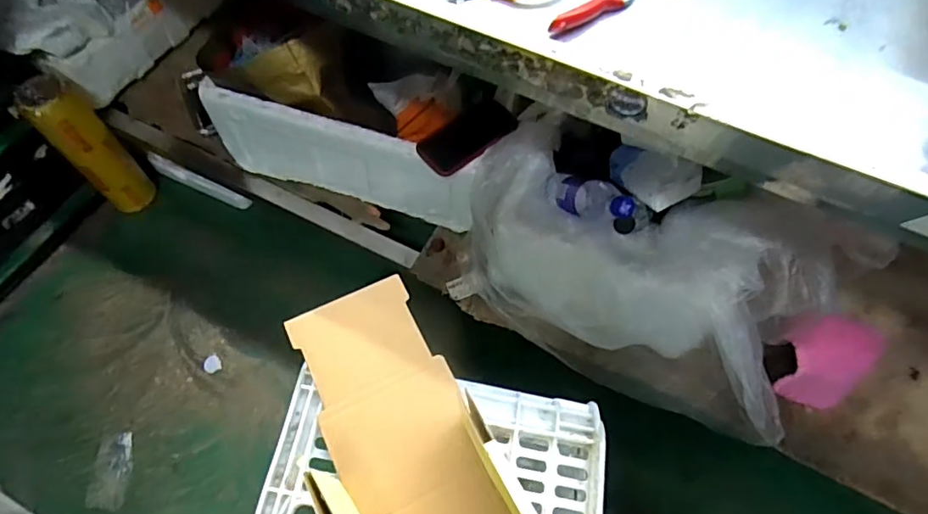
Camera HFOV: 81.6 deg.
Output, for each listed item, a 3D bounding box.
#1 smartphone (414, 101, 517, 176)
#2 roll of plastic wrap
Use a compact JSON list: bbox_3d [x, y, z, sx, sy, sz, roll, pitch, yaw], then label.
[{"bbox_3d":[0.010,-0.209,0.918,0.186,0.017,0.092,-39,69,-21],"label":"smartphone"},{"bbox_3d":[-0.837,-0.243,1.207,0.131,0.356,0.114,40,67,18],"label":"roll of plastic wrap"}]

